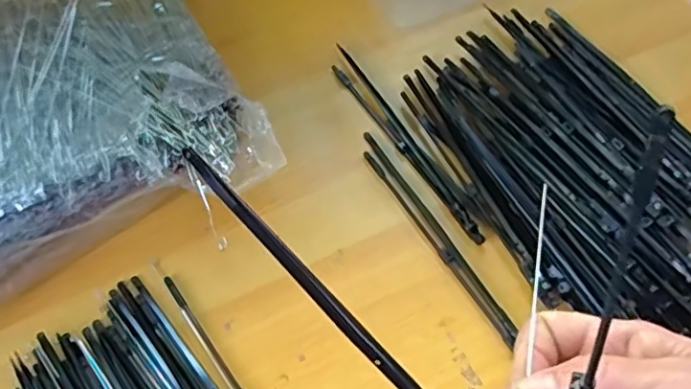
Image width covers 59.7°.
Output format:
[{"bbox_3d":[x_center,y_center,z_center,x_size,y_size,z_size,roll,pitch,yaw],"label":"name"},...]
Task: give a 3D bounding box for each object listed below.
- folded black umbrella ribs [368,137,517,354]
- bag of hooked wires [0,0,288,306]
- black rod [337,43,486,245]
[{"bbox_3d":[0.053,0.021,0.372,0.012,0.004,0.162,-28,61,-13],"label":"folded black umbrella ribs"},{"bbox_3d":[-0.189,-0.081,0.415,0.211,0.059,0.272,-23,60,-11],"label":"bag of hooked wires"},{"bbox_3d":[0.039,-0.041,0.406,0.008,0.004,0.184,-25,60,-12],"label":"black rod"}]

